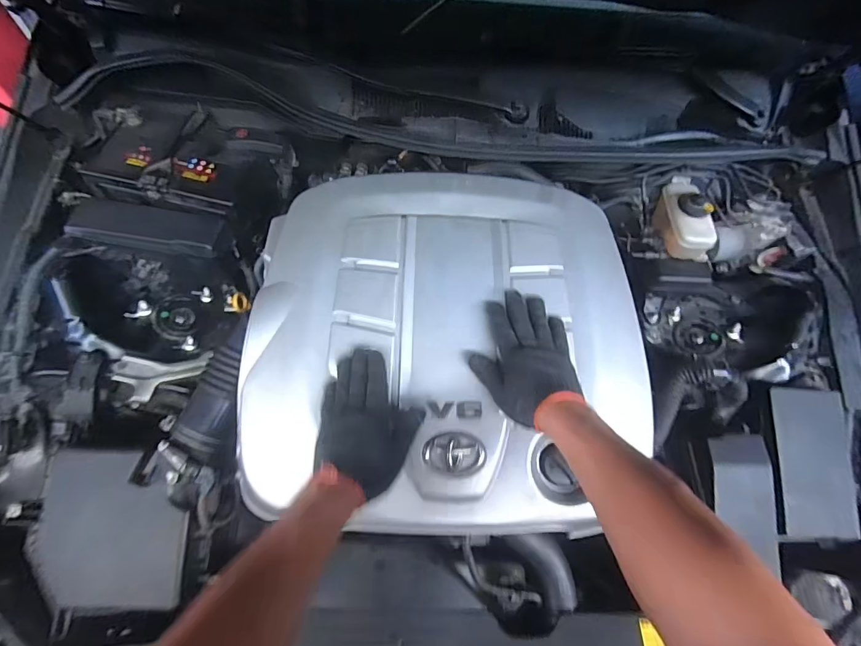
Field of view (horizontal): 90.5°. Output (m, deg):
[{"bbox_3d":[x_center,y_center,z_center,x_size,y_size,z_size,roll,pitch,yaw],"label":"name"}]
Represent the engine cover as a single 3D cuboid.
[{"bbox_3d":[0.032,0.022,0.628,0.572,0.131,0.506,2,63,-3],"label":"engine cover"}]

